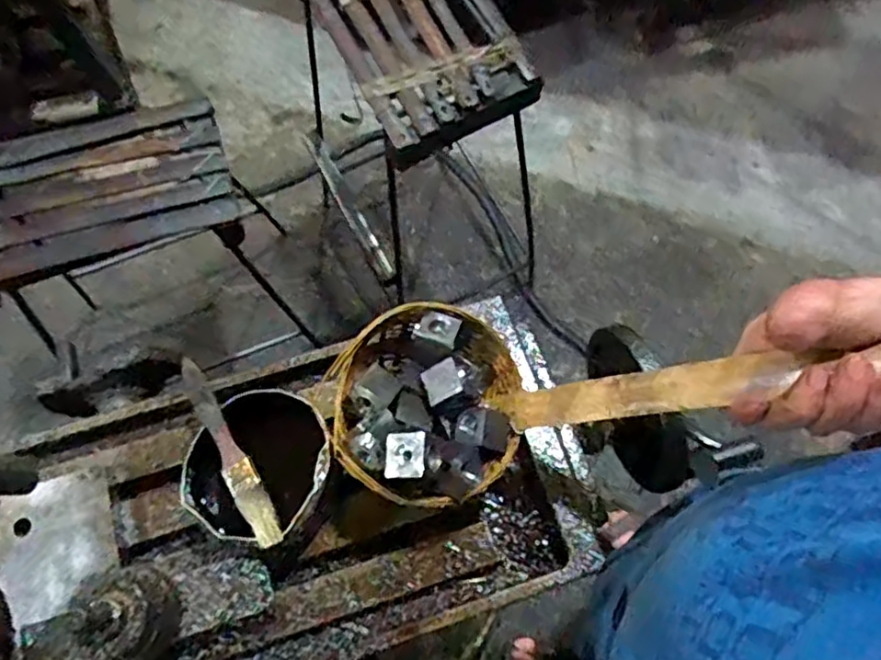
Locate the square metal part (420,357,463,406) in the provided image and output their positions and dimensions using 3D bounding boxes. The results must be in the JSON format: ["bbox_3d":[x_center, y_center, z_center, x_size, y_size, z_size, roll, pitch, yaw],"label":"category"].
[{"bbox_3d":[0.000,0.035,0.457,0.025,0.004,0.027,-24,60,5],"label":"square metal part"}]

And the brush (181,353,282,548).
[{"bbox_3d":[-0.148,0.084,0.462,0.021,0.010,0.143,-28,69,-10],"label":"brush"}]

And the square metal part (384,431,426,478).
[{"bbox_3d":[-0.023,0.079,0.422,0.025,0.009,0.028,2,67,3],"label":"square metal part"}]

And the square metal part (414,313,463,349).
[{"bbox_3d":[-0.001,-0.001,0.478,0.030,0.010,0.023,20,69,10],"label":"square metal part"}]

